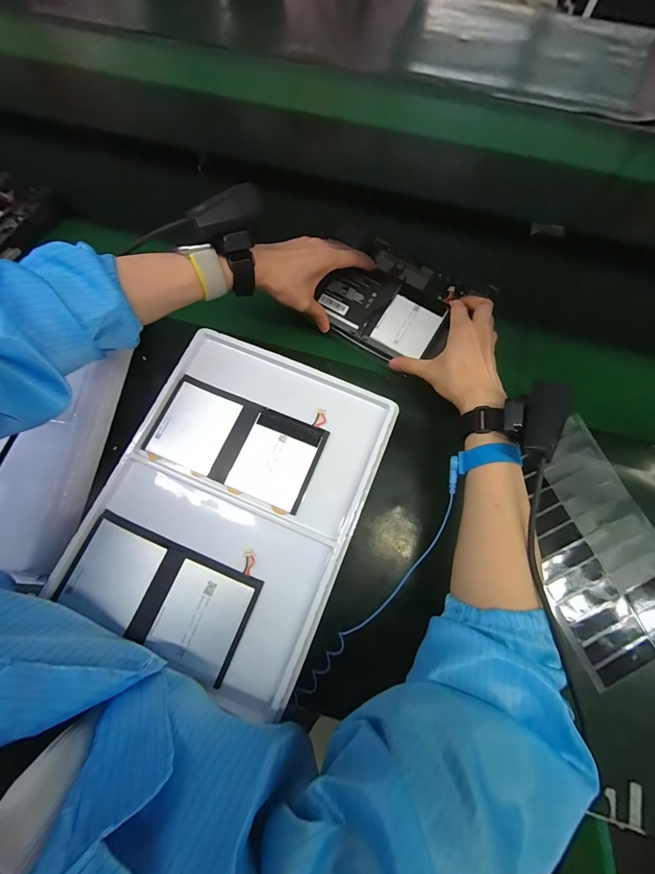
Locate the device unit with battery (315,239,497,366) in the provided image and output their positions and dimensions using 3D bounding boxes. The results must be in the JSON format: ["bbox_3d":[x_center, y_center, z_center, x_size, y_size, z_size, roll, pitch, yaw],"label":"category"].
[{"bbox_3d":[0.092,-0.189,0.454,0.177,0.031,0.161,32,75,11],"label":"device unit with battery"}]

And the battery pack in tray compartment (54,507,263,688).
[{"bbox_3d":[-0.154,0.140,0.303,0.170,0.006,0.096,22,73,6],"label":"battery pack in tray compartment"}]

